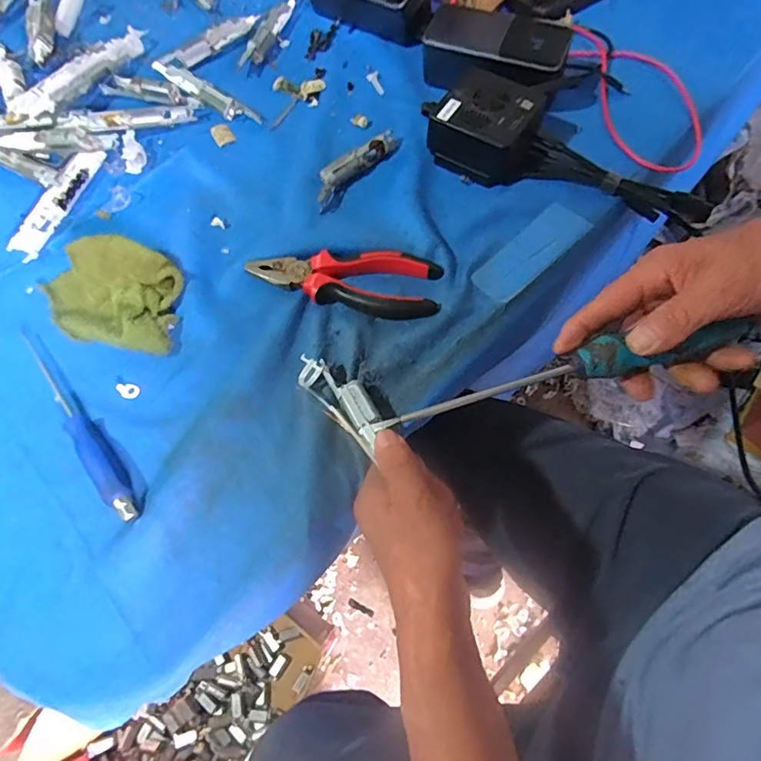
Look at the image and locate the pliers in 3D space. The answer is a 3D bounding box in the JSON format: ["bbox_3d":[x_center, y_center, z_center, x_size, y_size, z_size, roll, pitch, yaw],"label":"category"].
[{"bbox_3d":[-0.030,-0.086,0.421,0.157,0.013,0.057,11,69,7],"label":"pliers"}]

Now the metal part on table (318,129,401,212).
[{"bbox_3d":[-0.021,-0.203,0.473,0.104,0.018,0.023,-41,72,-12],"label":"metal part on table"}]

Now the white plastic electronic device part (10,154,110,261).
[{"bbox_3d":[-0.302,-0.168,0.474,0.020,0.020,0.122,20,71,11],"label":"white plastic electronic device part"}]

